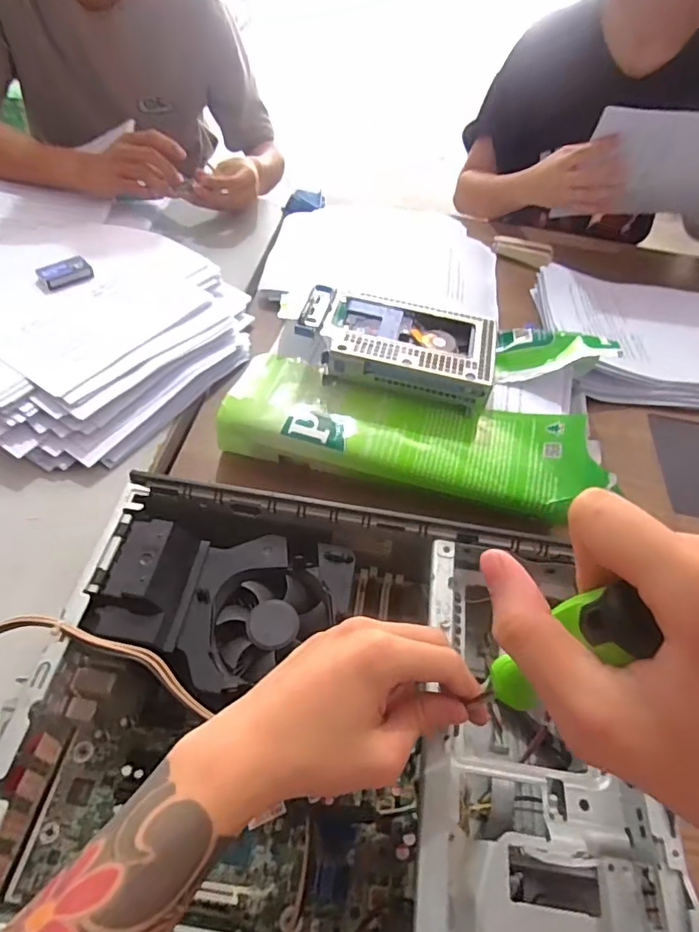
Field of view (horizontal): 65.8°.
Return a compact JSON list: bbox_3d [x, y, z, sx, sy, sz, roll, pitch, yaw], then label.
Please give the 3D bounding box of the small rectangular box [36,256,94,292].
[{"bbox_3d":[-0.315,-0.214,0.599,0.054,0.015,0.027,-33,60,-29],"label":"small rectangular box"}]

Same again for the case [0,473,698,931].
[{"bbox_3d":[-0.016,0.194,0.327,0.360,0.110,0.342,6,49,-1],"label":"case"}]

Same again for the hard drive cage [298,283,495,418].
[{"bbox_3d":[0.050,-0.122,0.546,0.193,0.051,0.116,14,49,6],"label":"hard drive cage"}]

